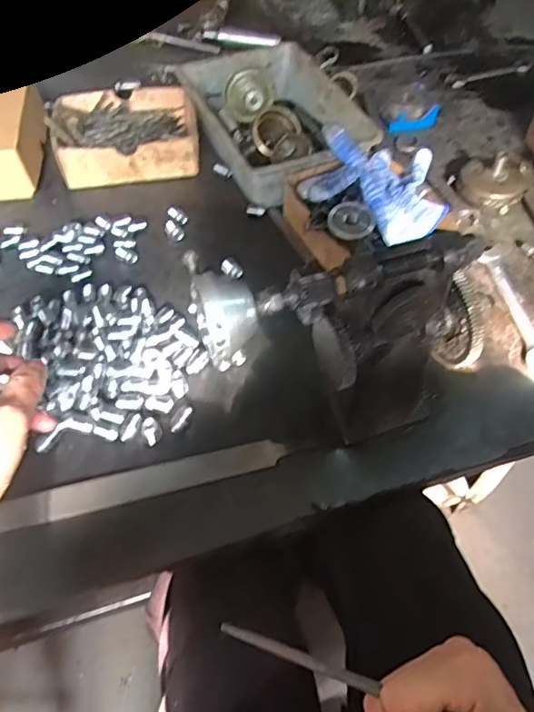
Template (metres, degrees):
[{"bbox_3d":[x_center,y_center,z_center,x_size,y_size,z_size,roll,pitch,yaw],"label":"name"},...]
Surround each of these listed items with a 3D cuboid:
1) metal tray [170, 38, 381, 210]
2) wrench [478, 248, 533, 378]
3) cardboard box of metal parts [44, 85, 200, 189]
[{"bbox_3d":[0.007,-0.293,0.678,0.167,0.069,0.244,-21,58,-15],"label":"metal tray"},{"bbox_3d":[0.257,-0.048,0.550,0.034,0.005,0.166,-4,55,-4],"label":"wrench"},{"bbox_3d":[-0.172,-0.277,0.670,0.172,0.045,0.141,-8,55,-7],"label":"cardboard box of metal parts"}]

